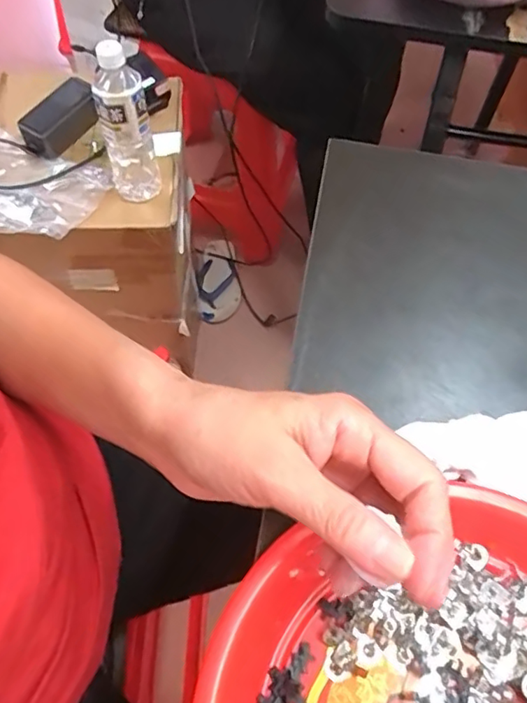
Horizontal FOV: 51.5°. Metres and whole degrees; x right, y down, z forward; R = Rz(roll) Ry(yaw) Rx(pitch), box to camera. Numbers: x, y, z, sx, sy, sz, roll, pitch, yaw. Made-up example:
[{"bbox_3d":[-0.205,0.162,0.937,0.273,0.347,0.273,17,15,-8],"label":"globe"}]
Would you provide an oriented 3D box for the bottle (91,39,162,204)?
[{"bbox_3d":[-0.180,-0.289,0.710,0.065,0.207,0.056,-11,61,-8],"label":"bottle"}]

